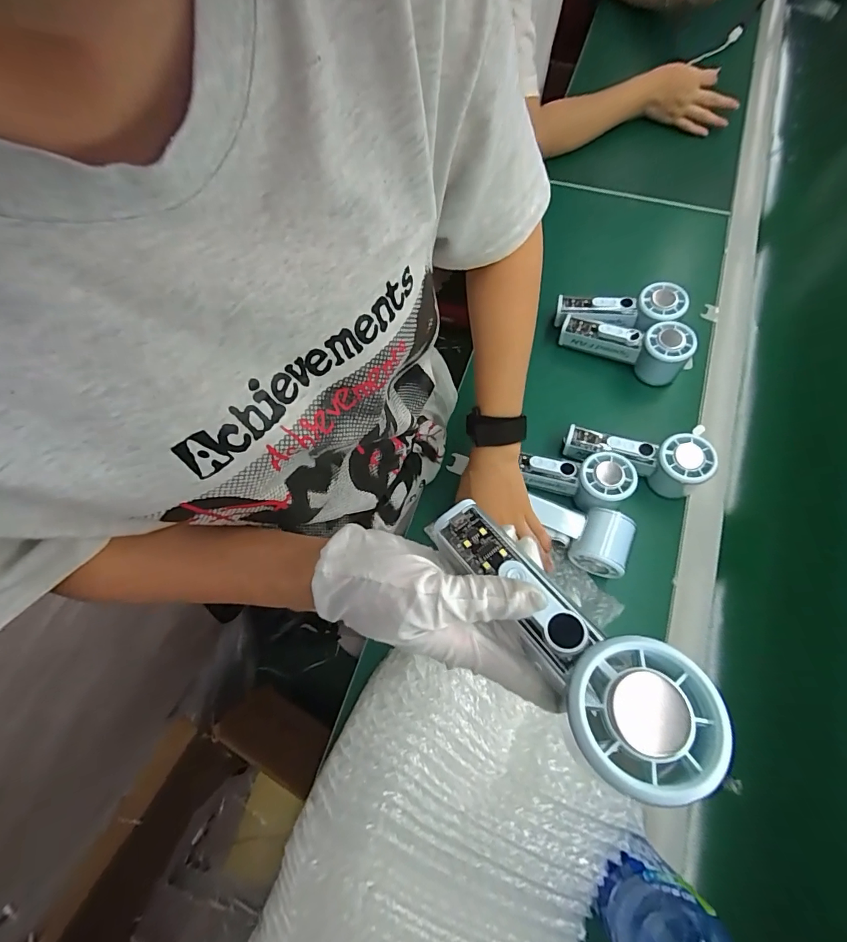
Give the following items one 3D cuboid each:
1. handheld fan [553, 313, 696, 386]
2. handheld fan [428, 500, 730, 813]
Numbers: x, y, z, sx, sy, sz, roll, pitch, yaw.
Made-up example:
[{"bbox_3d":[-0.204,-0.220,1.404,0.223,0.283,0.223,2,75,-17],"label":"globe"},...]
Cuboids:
[{"bbox_3d":[0.252,-0.163,0.563,0.154,0.062,0.052,23,65,11],"label":"handheld fan"},{"bbox_3d":[0.062,0.071,0.210,0.053,0.025,0.152,-30,49,-15],"label":"handheld fan"}]

